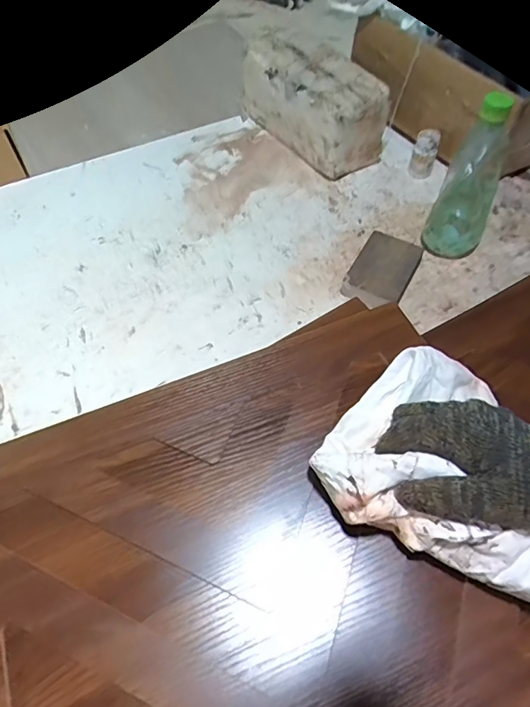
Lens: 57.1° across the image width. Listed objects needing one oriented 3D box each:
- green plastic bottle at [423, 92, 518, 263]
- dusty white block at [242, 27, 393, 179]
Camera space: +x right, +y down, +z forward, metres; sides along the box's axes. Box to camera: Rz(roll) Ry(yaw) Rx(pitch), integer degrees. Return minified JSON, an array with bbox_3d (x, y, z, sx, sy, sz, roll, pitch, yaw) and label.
[{"bbox_3d":[0.241,-0.199,0.562,0.071,0.181,0.053,11,39,6],"label":"green plastic bottle"},{"bbox_3d":[0.069,-0.370,0.721,0.101,0.112,0.226,-33,65,-18],"label":"dusty white block"}]

